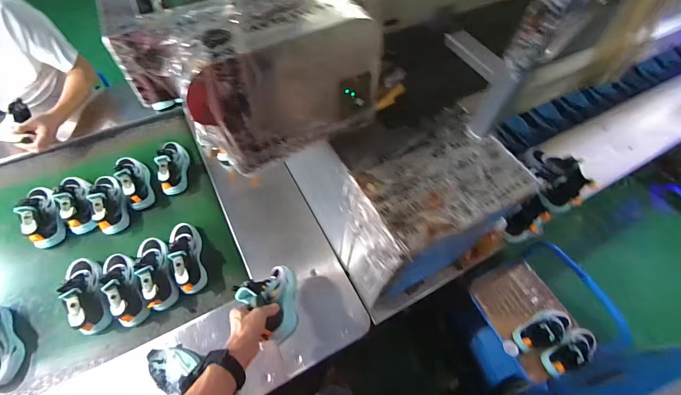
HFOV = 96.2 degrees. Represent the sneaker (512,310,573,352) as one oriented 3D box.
[{"bbox_3d":[0.653,0.419,0.969,0.199,0.095,0.091,-20,63,-15],"label":"sneaker"}]

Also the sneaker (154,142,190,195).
[{"bbox_3d":[-0.550,-0.112,1.004,0.068,0.100,0.209,-9,60,-9],"label":"sneaker"}]

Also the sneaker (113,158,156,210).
[{"bbox_3d":[-0.658,-0.065,0.970,0.080,0.106,0.206,-24,64,-17],"label":"sneaker"}]

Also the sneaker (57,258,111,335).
[{"bbox_3d":[-0.657,0.236,0.784,0.077,0.100,0.220,-30,66,-20],"label":"sneaker"}]

